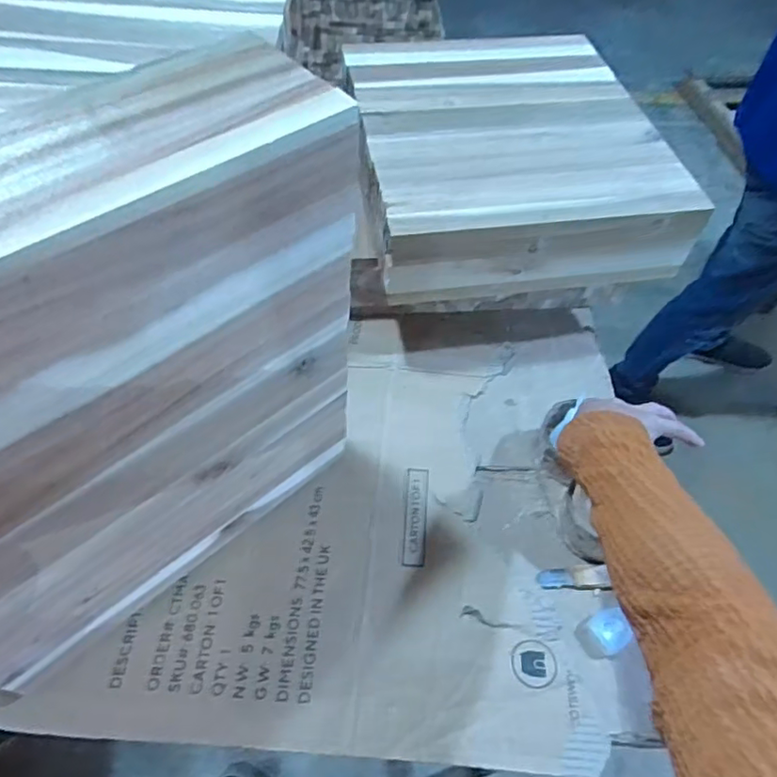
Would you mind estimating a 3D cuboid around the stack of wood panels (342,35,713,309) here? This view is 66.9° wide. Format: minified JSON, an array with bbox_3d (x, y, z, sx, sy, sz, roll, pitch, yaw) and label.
[{"bbox_3d":[0.146,-0.306,0.746,0.343,0.109,0.403,-7,55,-8],"label":"stack of wood panels"}]

